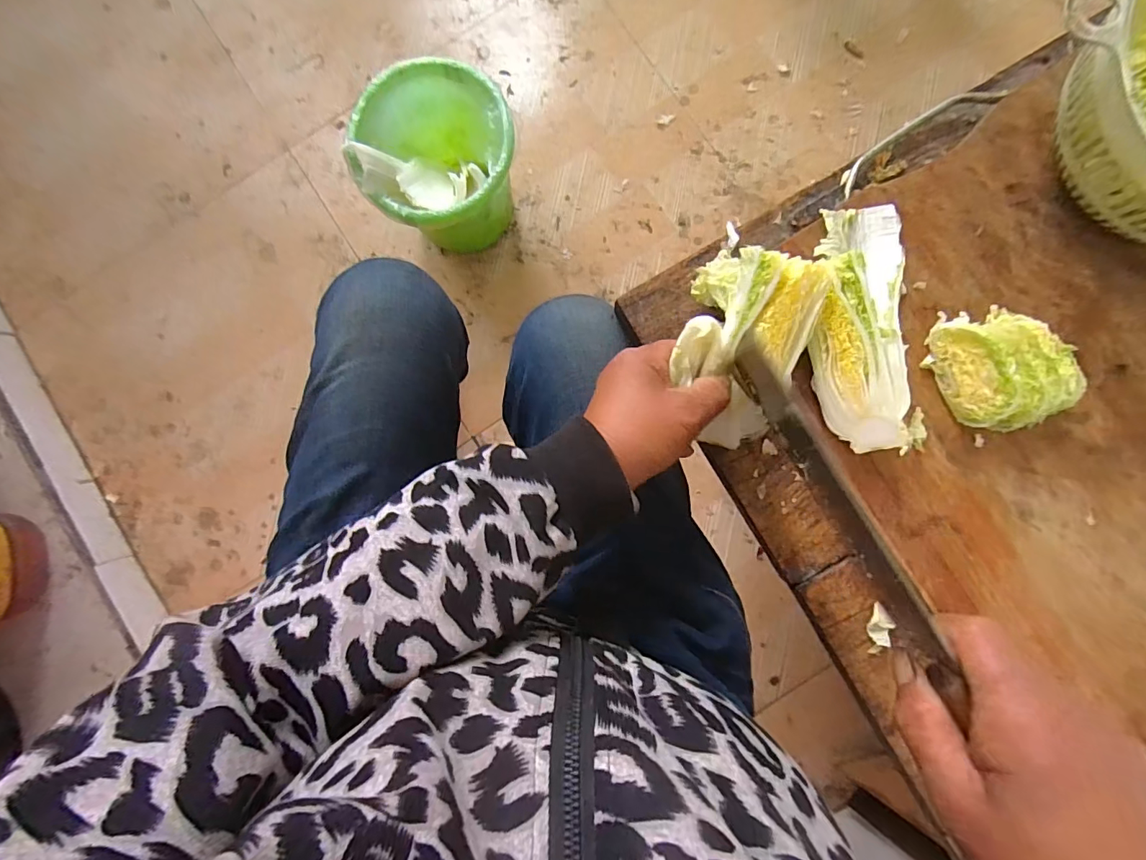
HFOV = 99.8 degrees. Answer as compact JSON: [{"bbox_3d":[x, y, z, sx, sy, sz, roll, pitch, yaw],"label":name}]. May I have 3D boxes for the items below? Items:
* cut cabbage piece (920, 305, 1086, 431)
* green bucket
[{"bbox_3d":[0.278,-0.043,0.314,0.067,0.035,0.080,-28,86,3],"label":"cut cabbage piece"},{"bbox_3d":[-0.191,-0.392,0.725,0.214,0.178,0.231,0,88,5],"label":"green bucket"}]

